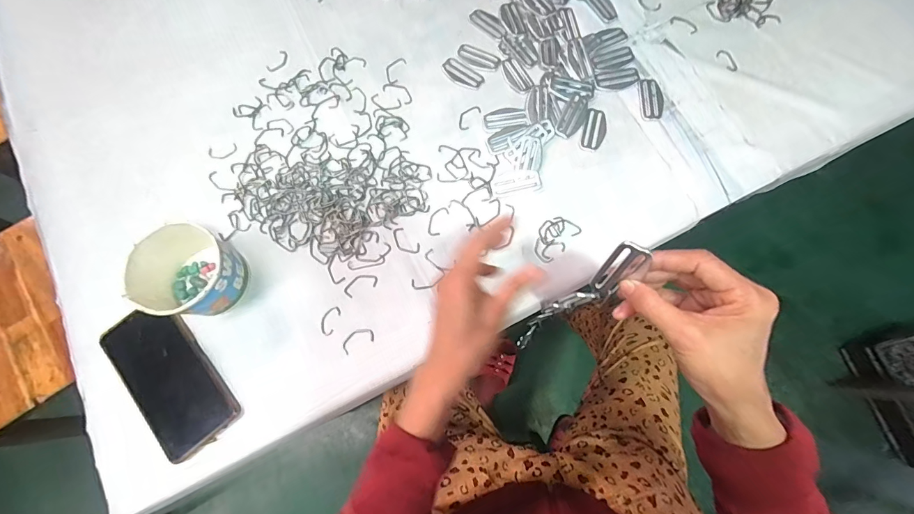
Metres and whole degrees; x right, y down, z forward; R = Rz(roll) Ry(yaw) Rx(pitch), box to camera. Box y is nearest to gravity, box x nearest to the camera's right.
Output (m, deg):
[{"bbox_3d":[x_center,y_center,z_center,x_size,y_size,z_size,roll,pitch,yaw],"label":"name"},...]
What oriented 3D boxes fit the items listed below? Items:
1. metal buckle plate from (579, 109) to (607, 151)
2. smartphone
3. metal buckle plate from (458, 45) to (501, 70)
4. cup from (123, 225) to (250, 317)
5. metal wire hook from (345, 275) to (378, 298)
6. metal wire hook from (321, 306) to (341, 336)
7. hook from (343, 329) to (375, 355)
[{"bbox_3d":[0.177,-0.163,0.502,0.028,0.004,0.059,16,77,5],"label":"metal buckle plate"},{"bbox_3d":[-0.309,0.128,0.426,0.079,0.013,0.164,-39,79,-8],"label":"smartphone"},{"bbox_3d":[0.029,-0.266,0.525,0.057,0.004,0.027,22,77,6],"label":"metal buckle plate"},{"bbox_3d":[-0.279,0.019,0.420,0.084,0.078,0.079,0,76,1],"label":"cup"},{"bbox_3d":[-0.111,0.031,0.453,0.039,0.004,0.020,-24,77,-5],"label":"metal wire hook"},{"bbox_3d":[-0.143,0.071,0.444,0.016,0.004,0.033,20,77,6],"label":"metal wire hook"},{"bbox_3d":[-0.111,0.092,0.440,0.037,0.004,0.020,-27,77,-6],"label":"hook"}]

